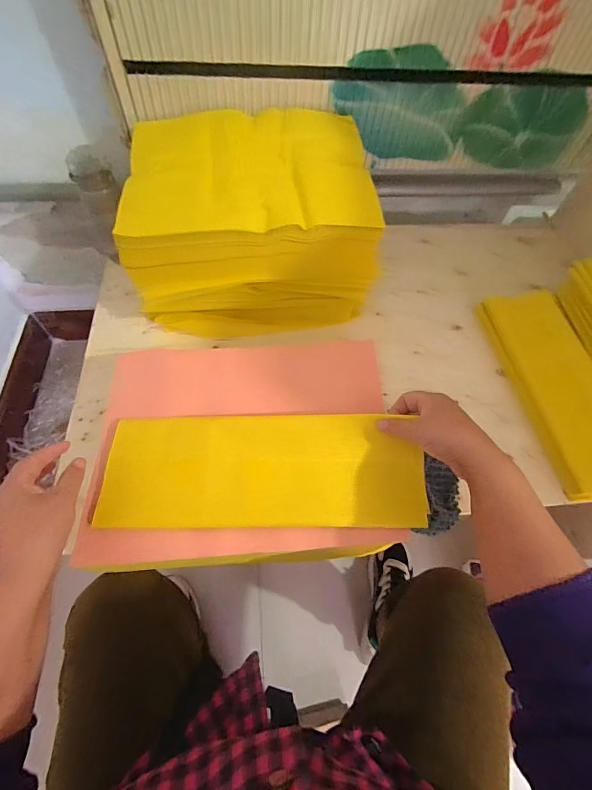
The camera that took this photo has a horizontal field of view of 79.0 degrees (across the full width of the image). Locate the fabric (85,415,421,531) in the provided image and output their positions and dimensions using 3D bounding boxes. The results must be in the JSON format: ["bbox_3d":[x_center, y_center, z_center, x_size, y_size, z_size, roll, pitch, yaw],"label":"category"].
[{"bbox_3d":[-0.034,0.085,0.403,0.349,0.020,0.123,0,79,-2],"label":"fabric"}]

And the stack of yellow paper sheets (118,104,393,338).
[{"bbox_3d":[-0.075,-0.278,0.603,0.345,0.222,0.263,-7,61,-8],"label":"stack of yellow paper sheets"}]

